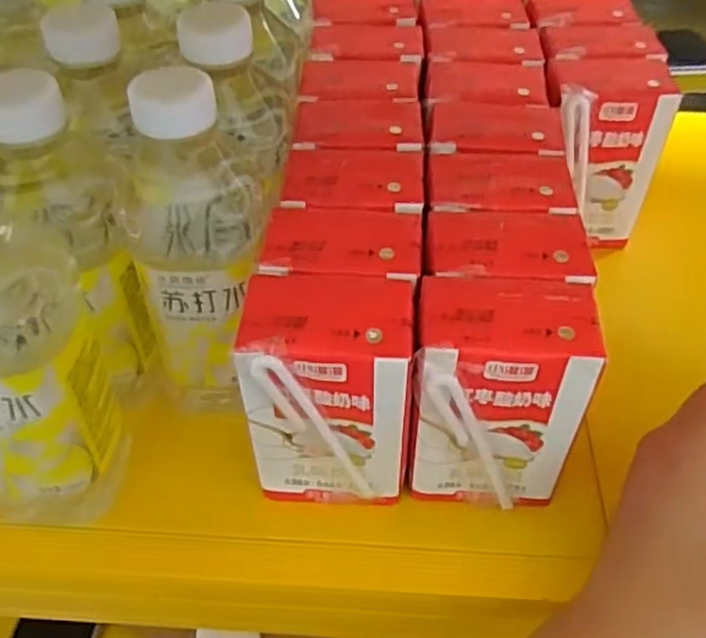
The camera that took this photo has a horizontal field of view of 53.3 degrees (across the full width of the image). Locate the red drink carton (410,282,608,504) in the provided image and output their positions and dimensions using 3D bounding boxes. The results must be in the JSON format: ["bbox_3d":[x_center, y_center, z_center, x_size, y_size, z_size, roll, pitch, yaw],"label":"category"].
[{"bbox_3d":[0.059,0.033,0.294,0.069,0.099,0.043,4,46,3],"label":"red drink carton"}]

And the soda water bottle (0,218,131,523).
[{"bbox_3d":[-0.131,0.014,0.272,0.064,0.156,0.057,-21,50,-20],"label":"soda water bottle"}]

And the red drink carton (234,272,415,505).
[{"bbox_3d":[-0.009,0.033,0.297,0.064,0.102,0.042,3,46,1],"label":"red drink carton"}]

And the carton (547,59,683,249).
[{"bbox_3d":[0.141,-0.094,0.412,0.067,0.102,0.042,1,46,0],"label":"carton"}]

